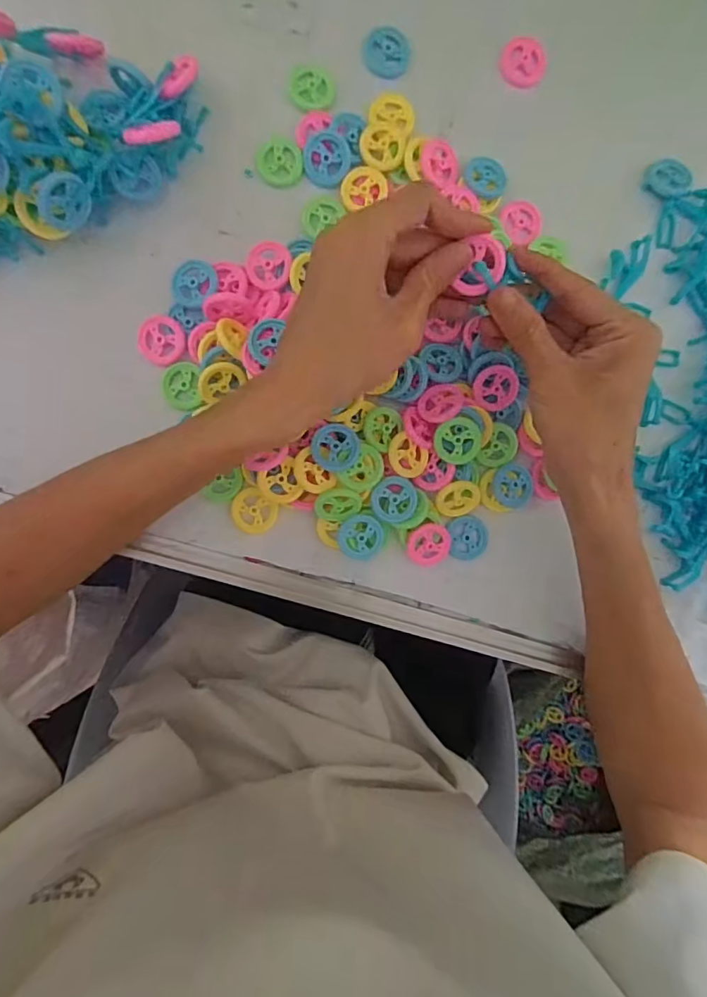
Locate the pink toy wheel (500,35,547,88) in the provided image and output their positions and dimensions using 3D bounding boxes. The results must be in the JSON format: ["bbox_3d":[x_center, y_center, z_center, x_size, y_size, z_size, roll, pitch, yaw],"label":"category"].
[{"bbox_3d":[0.114,-0.292,0.339,0.030,0.007,0.027,22,90,-4],"label":"pink toy wheel"}]

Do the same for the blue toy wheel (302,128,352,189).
[{"bbox_3d":[-0.017,-0.216,0.321,0.030,0.006,0.033,0,91,-3],"label":"blue toy wheel"}]

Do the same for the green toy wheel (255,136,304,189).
[{"bbox_3d":[-0.047,-0.214,0.321,0.030,0.004,0.030,0,91,-3],"label":"green toy wheel"}]

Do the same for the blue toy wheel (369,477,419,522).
[{"bbox_3d":[0.026,0.001,0.323,0.029,0.004,0.029,9,91,-4],"label":"blue toy wheel"}]

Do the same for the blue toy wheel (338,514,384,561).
[{"bbox_3d":[0.005,0.025,0.330,0.029,0.009,0.029,0,91,-3],"label":"blue toy wheel"}]

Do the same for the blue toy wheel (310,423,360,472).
[{"bbox_3d":[-0.011,-0.031,0.310,0.029,0.005,0.029,0,91,-3],"label":"blue toy wheel"}]

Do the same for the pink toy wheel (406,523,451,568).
[{"bbox_3d":[0.050,0.031,0.337,0.029,0.012,0.029,0,91,-3],"label":"pink toy wheel"}]

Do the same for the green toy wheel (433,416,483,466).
[{"bbox_3d":[0.067,-0.037,0.323,0.029,0.004,0.030,2,100,9],"label":"green toy wheel"}]

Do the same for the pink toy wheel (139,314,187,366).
[{"bbox_3d":[-0.120,-0.099,0.315,0.031,0.004,0.029,0,91,-3],"label":"pink toy wheel"}]

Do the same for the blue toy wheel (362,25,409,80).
[{"bbox_3d":[0.022,-0.288,0.326,0.028,0.004,0.027,0,91,-3],"label":"blue toy wheel"}]

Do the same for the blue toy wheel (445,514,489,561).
[{"bbox_3d":[0.078,0.026,0.345,0.027,0.005,0.031,-7,92,-3],"label":"blue toy wheel"}]

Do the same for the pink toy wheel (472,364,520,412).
[{"bbox_3d":[0.093,-0.072,0.332,0.029,0.007,0.029,-4,116,-8],"label":"pink toy wheel"}]

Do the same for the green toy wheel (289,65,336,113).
[{"bbox_3d":[-0.026,-0.263,0.324,0.028,0.004,0.029,0,91,-3],"label":"green toy wheel"}]

